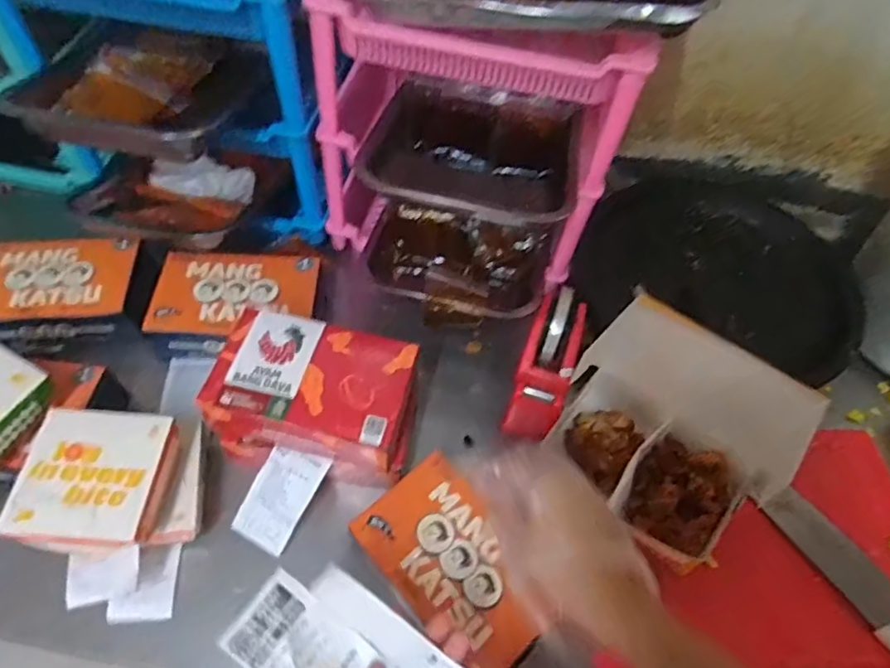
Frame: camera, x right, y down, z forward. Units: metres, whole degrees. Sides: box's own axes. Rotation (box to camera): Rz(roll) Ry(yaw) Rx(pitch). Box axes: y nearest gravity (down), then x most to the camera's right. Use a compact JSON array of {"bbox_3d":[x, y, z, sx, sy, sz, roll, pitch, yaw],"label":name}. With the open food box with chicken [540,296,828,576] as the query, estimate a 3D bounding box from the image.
[{"bbox_3d":[0.202,0.098,0.542,0.197,0.157,0.144,39,63,19],"label":"open food box with chicken"}]

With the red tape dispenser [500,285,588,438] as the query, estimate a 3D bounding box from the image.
[{"bbox_3d":[0.111,0.033,0.626,0.054,0.052,0.161,18,74,8],"label":"red tape dispenser"}]

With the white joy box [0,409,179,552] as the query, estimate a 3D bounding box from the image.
[{"bbox_3d":[-0.298,0.130,0.508,0.110,0.058,0.113,4,57,-1],"label":"white joy box"}]

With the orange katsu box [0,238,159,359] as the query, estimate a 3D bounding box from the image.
[{"bbox_3d":[-0.432,-0.048,0.665,0.191,0.054,0.132,-5,58,-7],"label":"orange katsu box"}]

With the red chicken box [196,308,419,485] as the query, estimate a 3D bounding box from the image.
[{"bbox_3d":[-0.118,0.060,0.553,0.183,0.076,0.129,11,57,3],"label":"red chicken box"}]

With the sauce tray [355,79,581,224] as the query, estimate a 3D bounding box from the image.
[{"bbox_3d":[0.033,-0.212,0.647,0.224,0.074,0.141,10,57,3],"label":"sauce tray"}]

